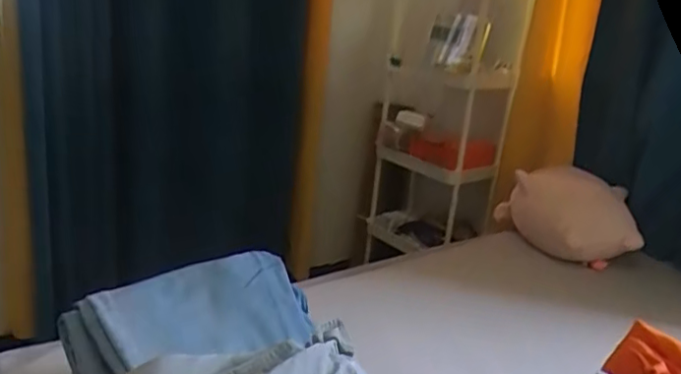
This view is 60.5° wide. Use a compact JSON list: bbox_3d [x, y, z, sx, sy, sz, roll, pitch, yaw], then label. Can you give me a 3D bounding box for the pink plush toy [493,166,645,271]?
[{"bbox_3d":[0.569,0.052,1.477,0.319,0.228,0.241,12,20,18],"label":"pink plush toy"}]

